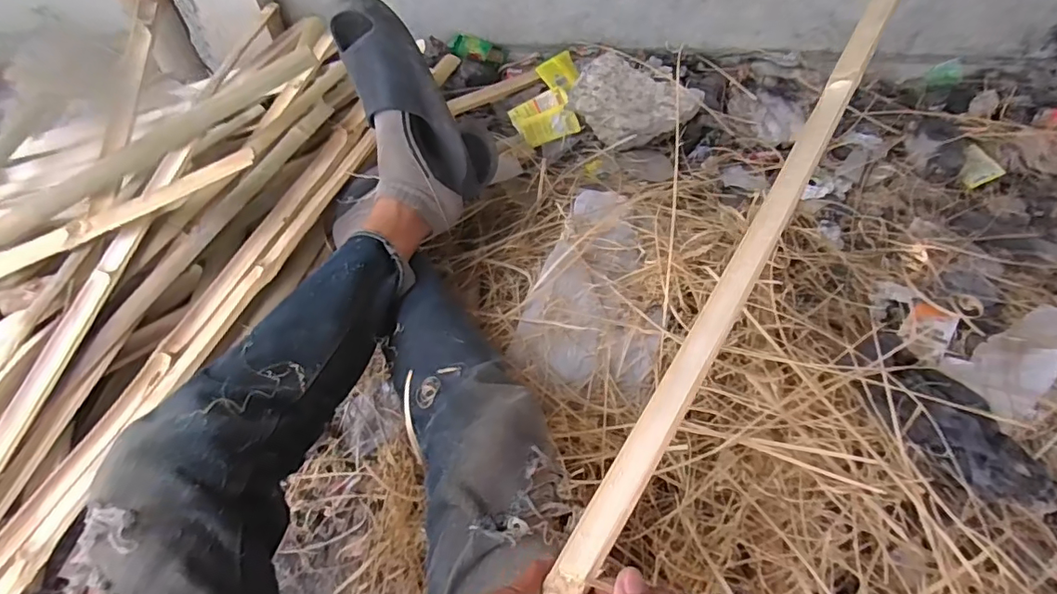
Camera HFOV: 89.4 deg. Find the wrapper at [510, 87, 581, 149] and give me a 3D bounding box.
[{"bbox_3d":[0.032,-0.361,1.082,0.116,0.049,0.099,-24,60,-16],"label":"wrapper"}]

